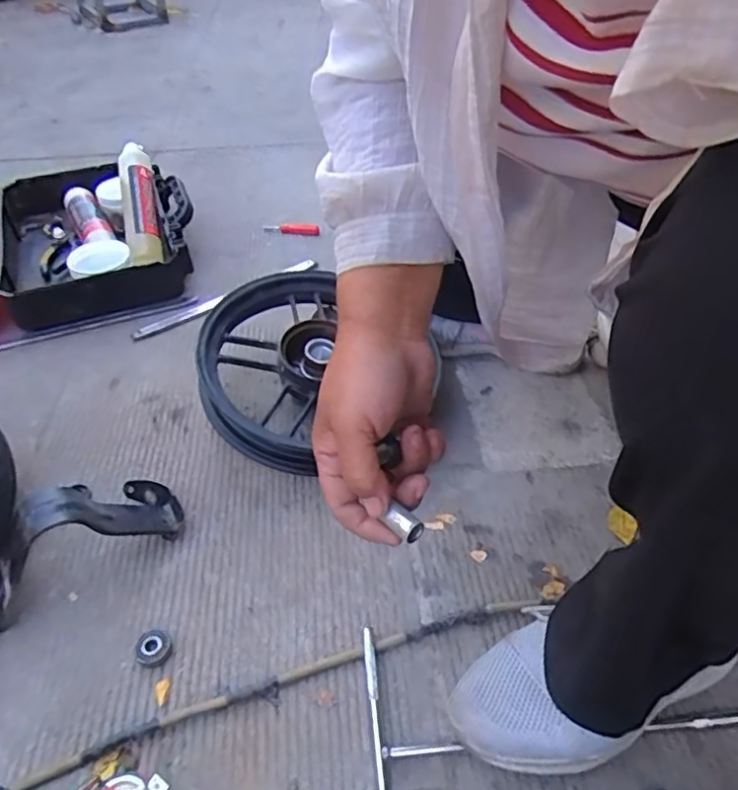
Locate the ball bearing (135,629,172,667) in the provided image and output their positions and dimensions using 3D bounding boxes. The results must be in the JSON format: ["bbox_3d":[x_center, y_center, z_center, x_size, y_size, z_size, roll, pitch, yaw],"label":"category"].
[{"bbox_3d":[-0.178,0.206,0.493,0.027,0.010,0.032,-28,49,-26],"label":"ball bearing"}]

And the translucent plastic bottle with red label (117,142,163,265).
[{"bbox_3d":[-0.353,-0.296,0.923,0.046,0.033,0.256,-11,61,-10],"label":"translucent plastic bottle with red label"}]

